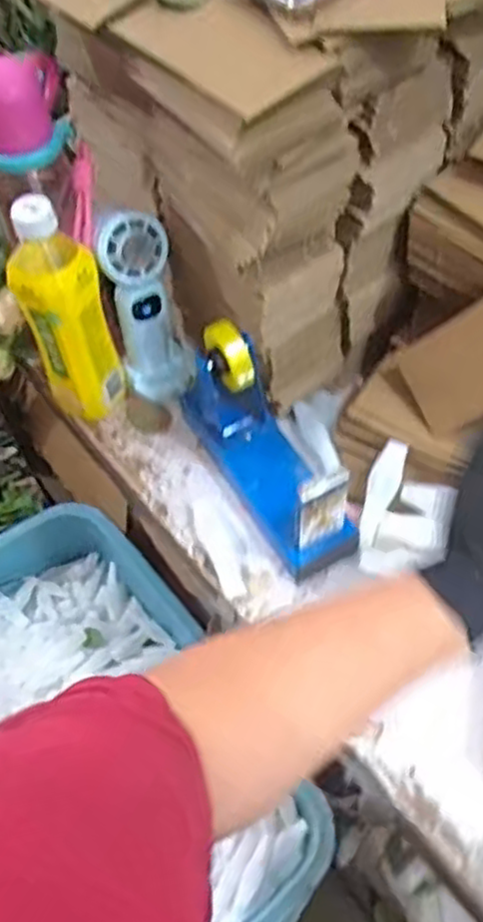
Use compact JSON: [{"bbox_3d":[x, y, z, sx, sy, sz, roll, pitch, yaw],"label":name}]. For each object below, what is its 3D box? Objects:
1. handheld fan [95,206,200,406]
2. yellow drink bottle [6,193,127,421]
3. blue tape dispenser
[{"bbox_3d":[-0.085,-0.135,0.695,0.065,0.195,0.058,-12,57,-4],"label":"handheld fan"},{"bbox_3d":[-0.150,-0.121,0.657,0.069,0.235,0.055,-21,58,-9],"label":"yellow drink bottle"},{"bbox_3d":[0.025,-0.016,0.631,0.073,0.132,0.204,-28,60,-13],"label":"blue tape dispenser"}]

